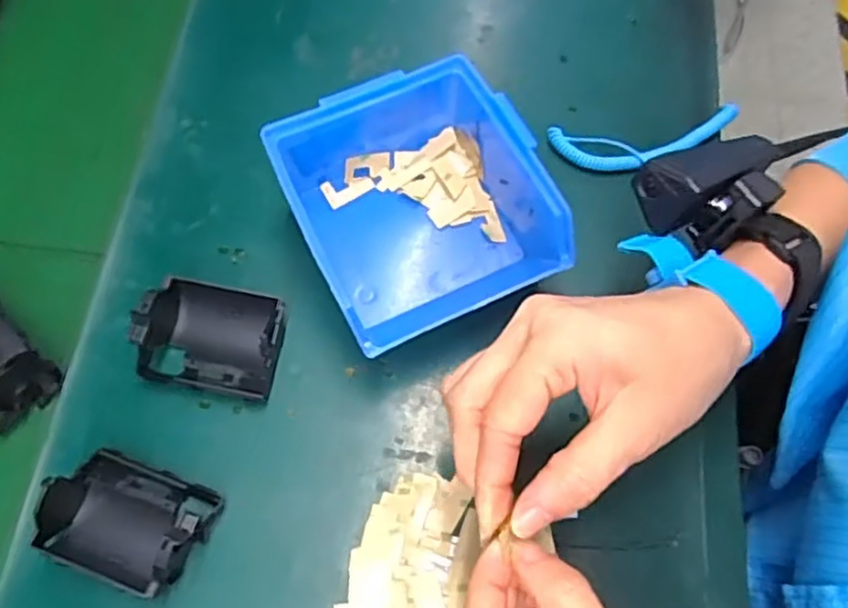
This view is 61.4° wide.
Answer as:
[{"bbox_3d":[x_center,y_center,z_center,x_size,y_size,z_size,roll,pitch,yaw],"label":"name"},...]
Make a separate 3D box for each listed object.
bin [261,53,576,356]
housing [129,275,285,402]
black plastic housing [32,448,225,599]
[{"bbox_3d":[-0.001,-0.054,0.392,0.124,0.065,0.142,-28,69,-10],"label":"bin"},{"bbox_3d":[-0.112,0.016,0.376,0.072,0.039,0.052,8,67,5],"label":"housing"},{"bbox_3d":[-0.142,0.102,0.339,0.074,0.039,0.053,19,68,9],"label":"black plastic housing"}]

